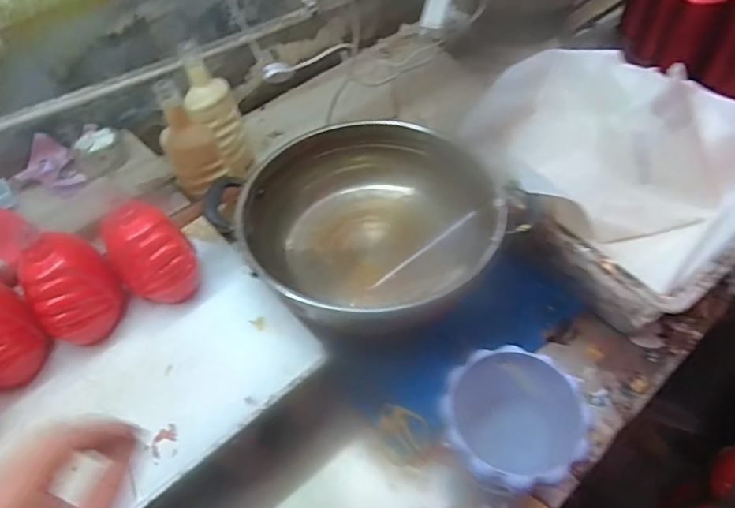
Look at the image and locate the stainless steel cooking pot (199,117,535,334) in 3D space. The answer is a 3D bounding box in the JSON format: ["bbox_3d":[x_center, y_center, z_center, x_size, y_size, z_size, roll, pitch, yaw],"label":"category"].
[{"bbox_3d":[-0.010,-0.038,0.742,0.305,0.105,0.314,-1,53,2],"label":"stainless steel cooking pot"}]

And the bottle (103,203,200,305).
[{"bbox_3d":[-0.264,0.005,0.665,0.087,0.125,0.073,-35,59,-21],"label":"bottle"}]

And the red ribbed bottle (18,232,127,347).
[{"bbox_3d":[-0.356,0.039,0.644,0.099,0.125,0.084,-39,61,-23],"label":"red ribbed bottle"}]

